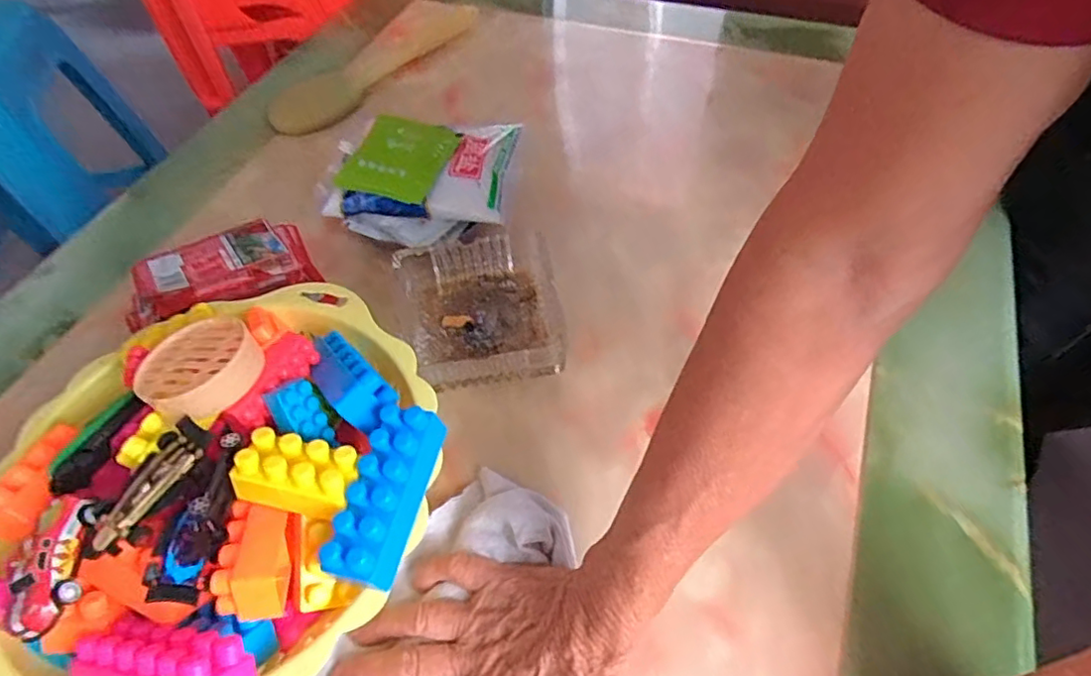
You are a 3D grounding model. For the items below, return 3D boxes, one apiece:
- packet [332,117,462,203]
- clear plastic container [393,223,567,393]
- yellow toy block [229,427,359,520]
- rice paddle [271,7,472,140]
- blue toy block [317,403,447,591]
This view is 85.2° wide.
[{"bbox_3d":[-0.117,-0.146,0.475,0.071,0.011,0.079,21,68,3],"label":"packet"},{"bbox_3d":[-0.049,-0.026,0.450,0.111,0.034,0.131,-13,55,-7],"label":"clear plastic container"},{"bbox_3d":[-0.125,0.070,0.303,0.056,0.029,0.033,8,55,10],"label":"yellow toy block"},{"bbox_3d":[-0.184,-0.311,0.667,0.064,0.020,0.279,34,63,25],"label":"rice paddle"},{"bbox_3d":[-0.080,0.076,0.299,0.032,0.022,0.086,10,55,11],"label":"blue toy block"}]

